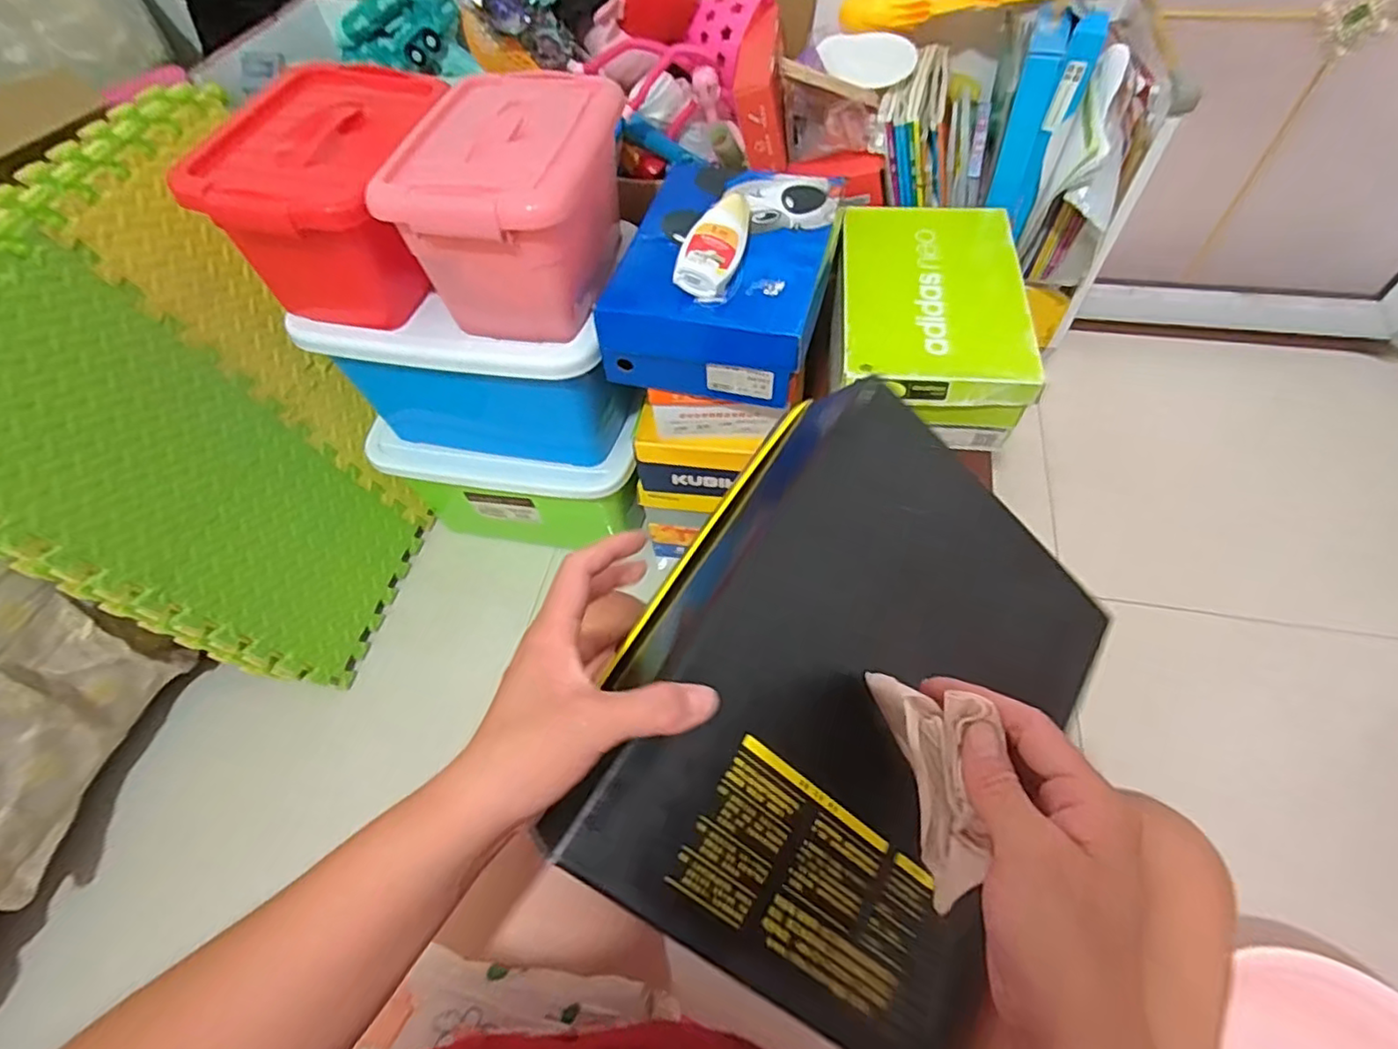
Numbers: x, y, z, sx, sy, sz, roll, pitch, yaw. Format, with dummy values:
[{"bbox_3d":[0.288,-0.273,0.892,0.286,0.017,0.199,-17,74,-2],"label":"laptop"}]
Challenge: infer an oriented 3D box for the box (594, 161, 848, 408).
[{"bbox_3d":[0.034,-0.272,0.709,0.203,0.107,0.261,11,58,11],"label":"box"}]

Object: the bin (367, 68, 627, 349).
[{"bbox_3d":[-0.185,-0.329,0.672,0.184,0.171,0.241,7,58,9],"label":"bin"}]

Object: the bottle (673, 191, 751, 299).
[{"bbox_3d":[0.020,-0.292,0.649,0.052,0.040,0.149,9,58,10],"label":"bottle"}]

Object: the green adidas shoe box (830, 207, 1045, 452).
[{"bbox_3d":[0.253,-0.232,0.729,0.197,0.101,0.298,3,57,6],"label":"green adidas shoe box"}]

